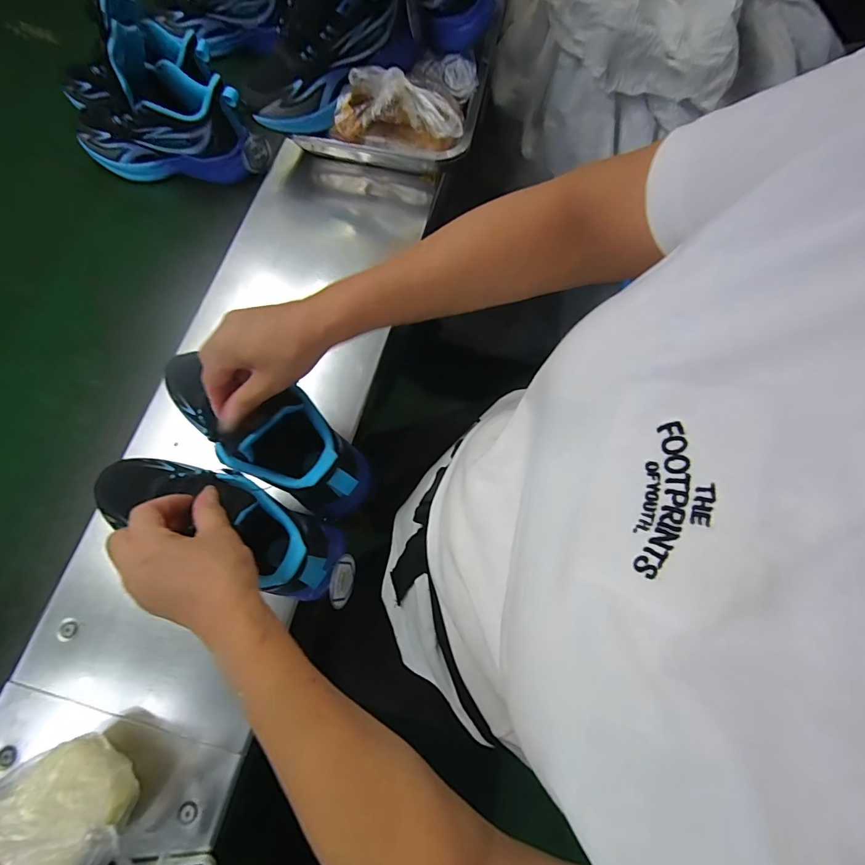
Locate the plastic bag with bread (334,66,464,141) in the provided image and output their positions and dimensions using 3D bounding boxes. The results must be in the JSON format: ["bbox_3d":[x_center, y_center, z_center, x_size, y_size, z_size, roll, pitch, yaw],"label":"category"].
[{"bbox_3d":[-0.039,-0.398,0.522,0.159,0.048,0.070,9,73,2],"label":"plastic bag with bread"}]

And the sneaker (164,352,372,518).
[{"bbox_3d":[-0.170,-0.004,0.410,0.234,0.098,0.081,24,74,7],"label":"sneaker"}]

